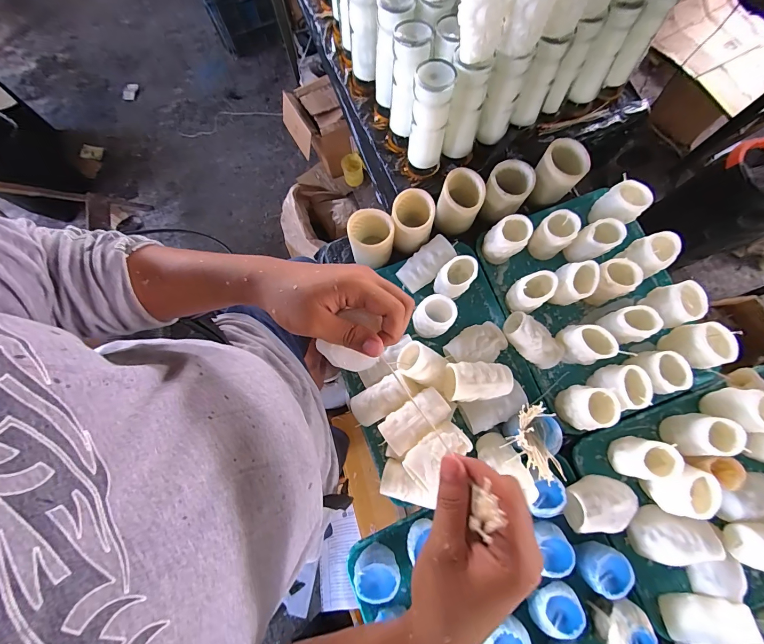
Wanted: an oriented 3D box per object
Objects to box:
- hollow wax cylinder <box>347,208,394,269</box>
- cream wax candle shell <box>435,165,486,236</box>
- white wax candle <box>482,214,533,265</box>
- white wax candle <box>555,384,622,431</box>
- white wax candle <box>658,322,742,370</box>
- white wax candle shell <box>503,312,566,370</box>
[{"bbox_3d":[-0.022,-0.163,0.698,0.089,0.089,0.088,3,77,1],"label":"hollow wax cylinder"},{"bbox_3d":[0.155,-0.237,0.711,0.081,0.094,0.103,10,77,3],"label":"cream wax candle shell"},{"bbox_3d":[0.250,-0.165,0.702,0.069,0.091,0.075,0,77,0],"label":"white wax candle"},{"bbox_3d":[0.369,0.155,0.629,0.062,0.096,0.079,0,77,0],"label":"white wax candle"},{"bbox_3d":[0.585,0.043,0.646,0.073,0.086,0.087,-19,78,-4],"label":"white wax candle"},{"bbox_3d":[0.292,0.034,0.663,0.120,0.056,0.072,42,81,9],"label":"white wax candle shell"}]

